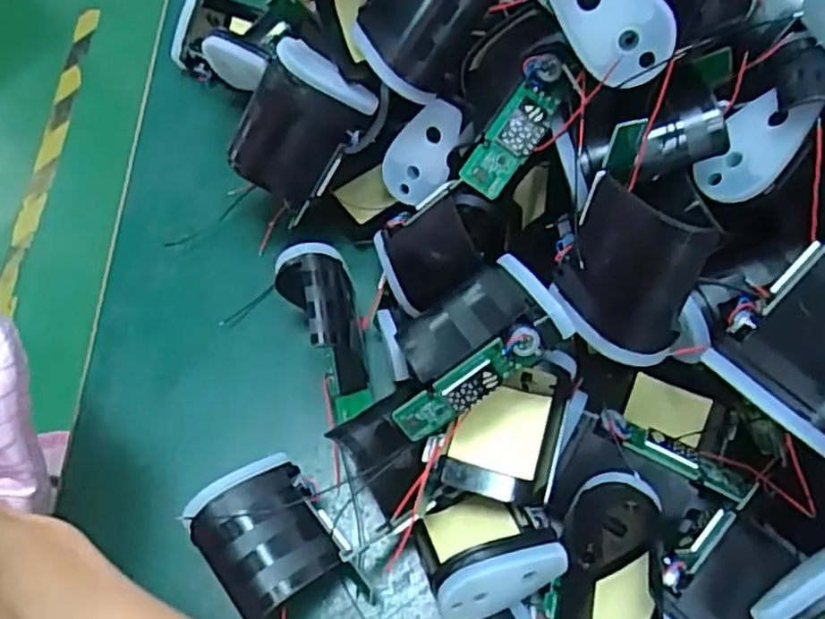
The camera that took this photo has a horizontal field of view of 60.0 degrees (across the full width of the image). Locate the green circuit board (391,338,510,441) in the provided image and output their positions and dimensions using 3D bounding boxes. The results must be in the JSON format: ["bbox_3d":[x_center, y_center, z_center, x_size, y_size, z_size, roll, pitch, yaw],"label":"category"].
[{"bbox_3d":[0.012,0.023,0.189,0.033,0.014,0.004,-33,26,4],"label":"green circuit board"}]

